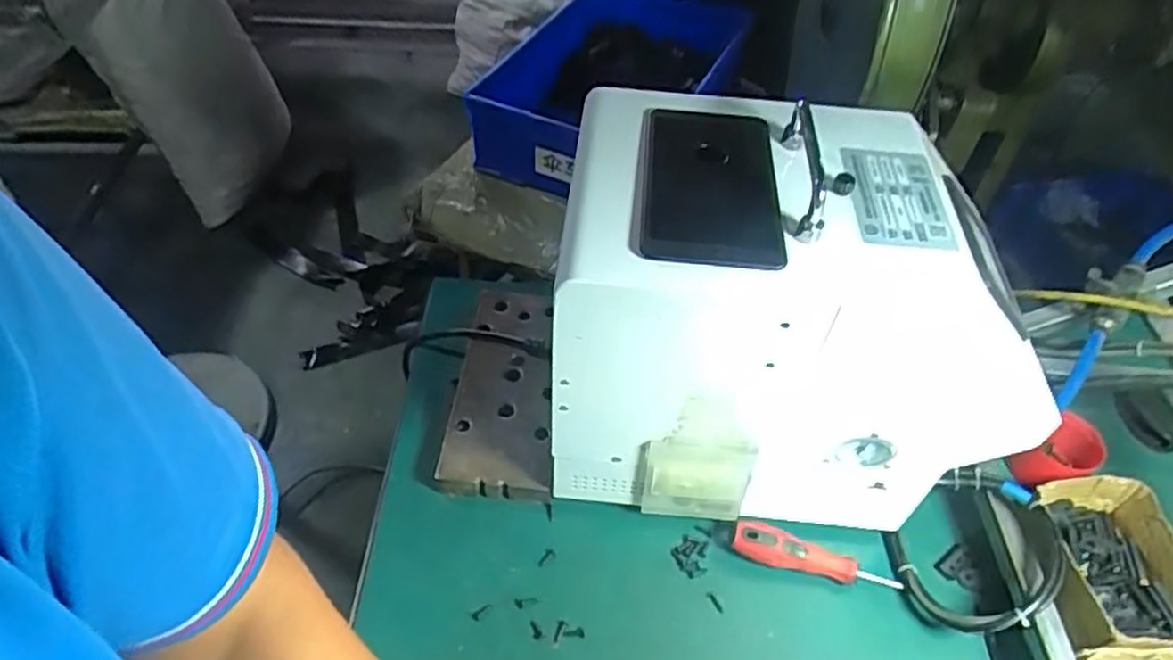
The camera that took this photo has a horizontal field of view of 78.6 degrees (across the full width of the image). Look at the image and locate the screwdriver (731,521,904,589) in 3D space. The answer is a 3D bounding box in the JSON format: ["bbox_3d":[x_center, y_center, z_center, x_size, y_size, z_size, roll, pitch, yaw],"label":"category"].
[{"bbox_3d":[0.189,0.191,0.590,0.136,0.035,0.028,17,51,12],"label":"screwdriver"}]

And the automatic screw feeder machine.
[{"bbox_3d":[0.151,-0.005,0.597,0.340,0.298,0.233,5,49,2],"label":"automatic screw feeder machine"}]

